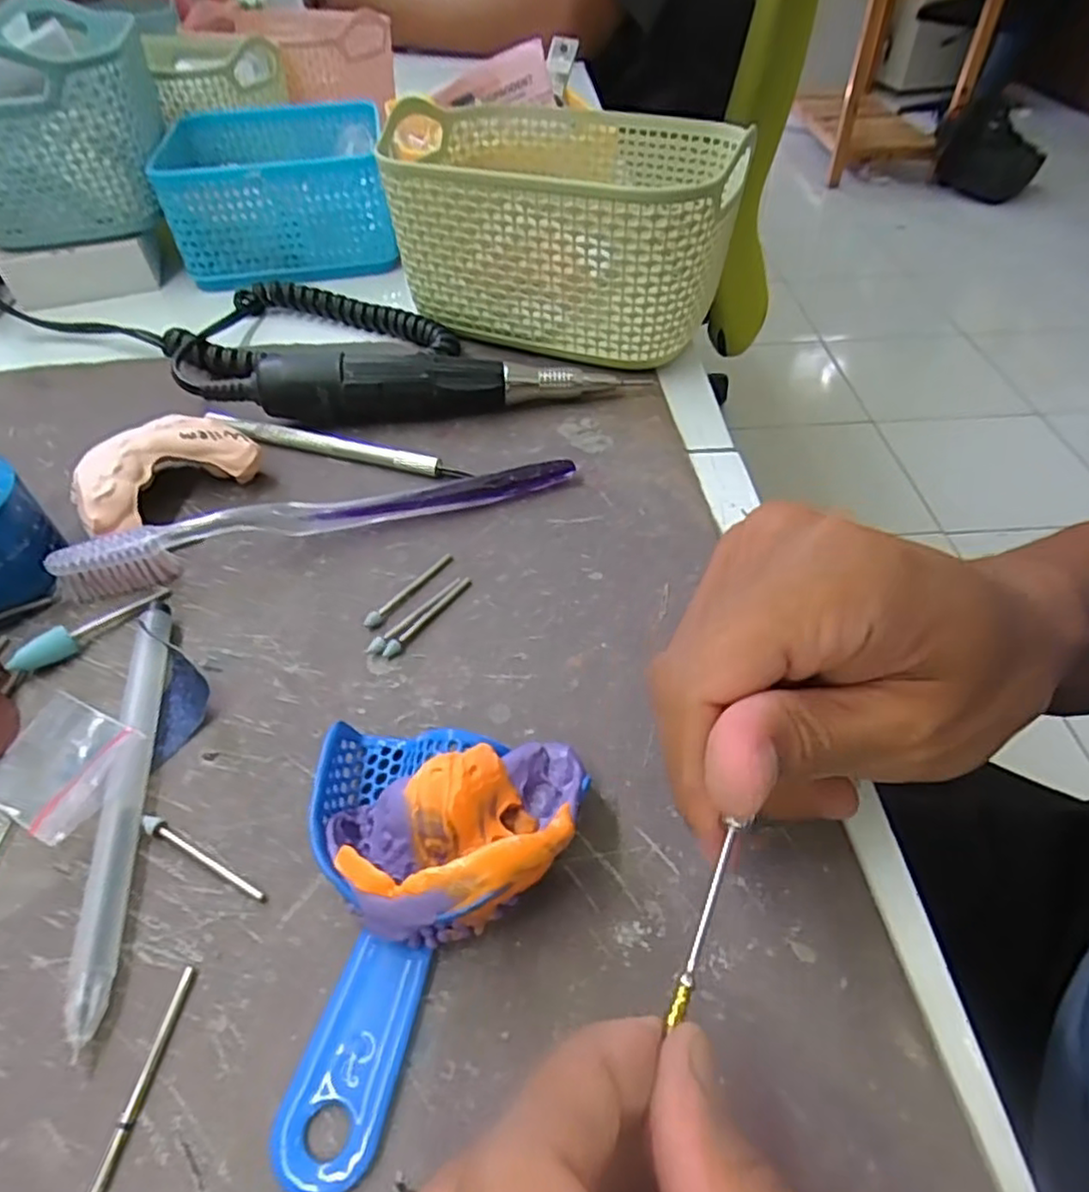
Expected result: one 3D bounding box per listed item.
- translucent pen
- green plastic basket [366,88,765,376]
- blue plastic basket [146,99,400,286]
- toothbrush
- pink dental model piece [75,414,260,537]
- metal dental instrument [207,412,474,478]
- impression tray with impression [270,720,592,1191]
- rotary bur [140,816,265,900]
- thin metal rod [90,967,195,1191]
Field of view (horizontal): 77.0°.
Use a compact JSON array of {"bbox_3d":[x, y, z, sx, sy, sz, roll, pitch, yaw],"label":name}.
[{"bbox_3d":[-0.113,0.051,0.187,0.009,0.009,0.122,-10,49,-8],"label":"translucent pen"},{"bbox_3d":[0.009,-0.183,0.347,0.158,0.083,0.120,14,50,13],"label":"green plastic basket"},{"bbox_3d":[-0.165,-0.260,0.436,0.129,0.057,0.136,-12,49,-10],"label":"blue plastic basket"},{"bbox_3d":[-0.079,-0.030,0.254,0.184,0.018,0.011,-15,50,-12],"label":"toothbrush"},{"bbox_3d":[-0.146,-0.046,0.265,0.065,0.027,0.040,-35,57,-26],"label":"pink dental model piece"},{"bbox_3d":[-0.090,-0.064,0.292,0.122,0.008,0.007,14,50,13],"label":"metal dental instrument"},{"bbox_3d":[-0.030,0.072,0.155,0.067,0.025,0.094,6,49,6],"label":"impression tray with impression"},{"bbox_3d":[-0.087,0.067,0.175,0.041,0.004,0.004,22,52,20],"label":"rotary bur"},{"bbox_3d":[-0.084,0.102,0.143,0.004,0.004,0.043,5,49,6],"label":"thin metal rod"}]

